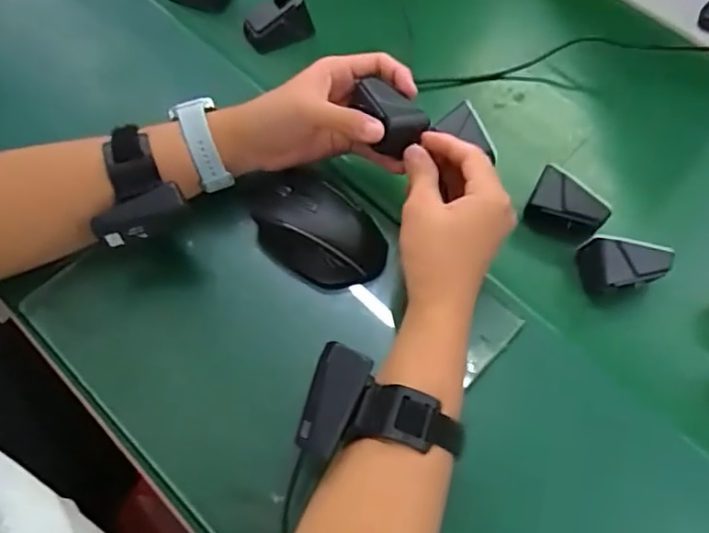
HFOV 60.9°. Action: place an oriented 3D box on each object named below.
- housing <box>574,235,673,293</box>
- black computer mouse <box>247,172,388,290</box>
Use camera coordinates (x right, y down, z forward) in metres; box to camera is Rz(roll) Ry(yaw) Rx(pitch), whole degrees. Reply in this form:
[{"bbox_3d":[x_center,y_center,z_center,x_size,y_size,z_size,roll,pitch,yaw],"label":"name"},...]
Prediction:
[{"bbox_3d":[0.223,0.000,0.497,0.067,0.038,0.038,13,62,5],"label":"housing"},{"bbox_3d":[-0.037,-0.031,0.499,0.122,0.042,0.068,26,64,12],"label":"black computer mouse"}]

